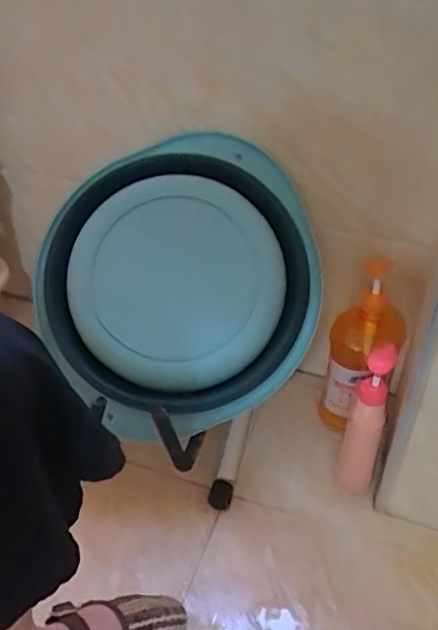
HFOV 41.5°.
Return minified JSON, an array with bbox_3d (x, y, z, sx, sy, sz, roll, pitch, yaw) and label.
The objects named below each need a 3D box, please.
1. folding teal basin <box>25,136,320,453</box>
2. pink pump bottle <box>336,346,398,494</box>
[{"bbox_3d":[-0.048,-0.042,0.768,0.366,0.069,0.354,0,83,-3],"label":"folding teal basin"},{"bbox_3d":[0.200,0.148,0.783,0.050,0.223,0.069,11,40,12],"label":"pink pump bottle"}]

